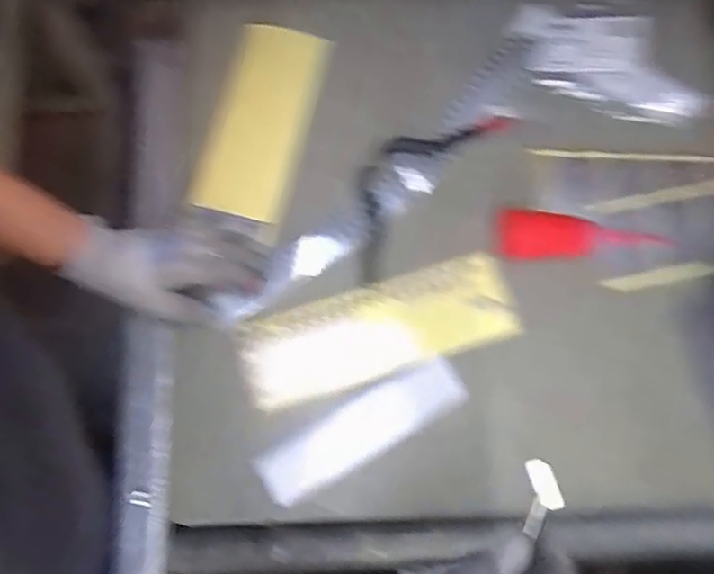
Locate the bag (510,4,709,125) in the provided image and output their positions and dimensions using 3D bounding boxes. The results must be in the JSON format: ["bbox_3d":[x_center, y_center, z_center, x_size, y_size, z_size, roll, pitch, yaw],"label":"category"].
[{"bbox_3d":[0.273,-0.245,0.686,0.214,0.016,0.104,26,77,5],"label":"bag"}]

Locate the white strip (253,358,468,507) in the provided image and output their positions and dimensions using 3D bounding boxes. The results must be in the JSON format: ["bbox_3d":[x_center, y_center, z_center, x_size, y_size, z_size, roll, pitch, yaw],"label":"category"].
[{"bbox_3d":[0.003,0.131,0.598,0.200,0.005,0.054,-30,78,-6],"label":"white strip"}]

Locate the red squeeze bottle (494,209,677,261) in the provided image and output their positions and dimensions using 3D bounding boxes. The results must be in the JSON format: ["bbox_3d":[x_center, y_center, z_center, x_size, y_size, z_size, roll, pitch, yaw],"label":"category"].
[{"bbox_3d":[0.224,-0.051,0.632,0.171,0.031,0.043,-1,76,-2],"label":"red squeeze bottle"}]

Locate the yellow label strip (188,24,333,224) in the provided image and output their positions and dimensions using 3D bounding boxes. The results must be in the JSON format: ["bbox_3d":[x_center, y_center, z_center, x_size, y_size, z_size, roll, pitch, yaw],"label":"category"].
[{"bbox_3d":[-0.103,-0.178,0.691,0.094,0.008,0.204,17,87,-10],"label":"yellow label strip"}]

